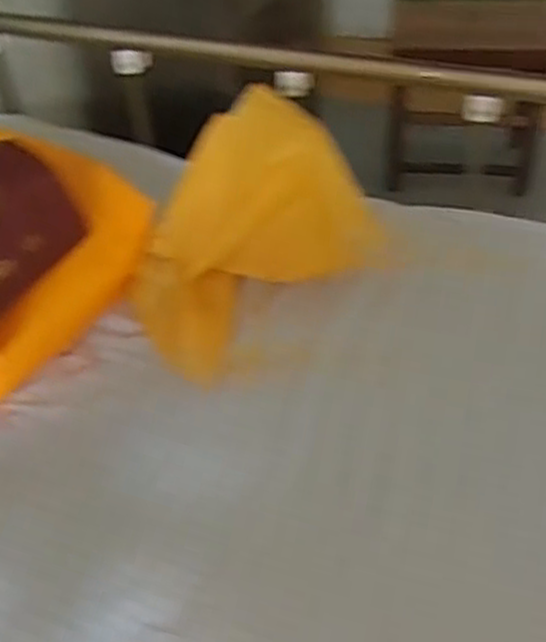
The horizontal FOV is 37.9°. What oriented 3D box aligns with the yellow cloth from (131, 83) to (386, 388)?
[{"bbox_3d":[-0.045,-0.106,0.937,0.260,0.212,0.218,-31,50,-25],"label":"yellow cloth"}]

